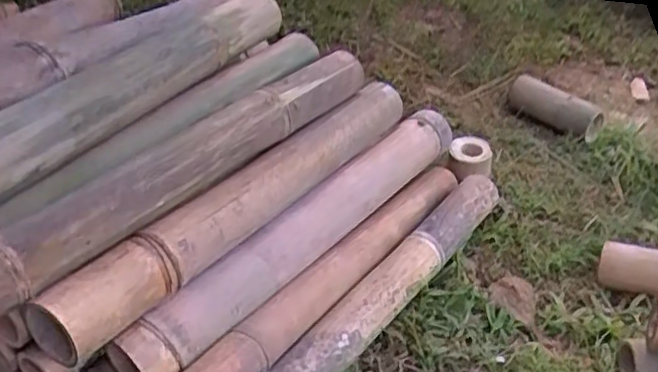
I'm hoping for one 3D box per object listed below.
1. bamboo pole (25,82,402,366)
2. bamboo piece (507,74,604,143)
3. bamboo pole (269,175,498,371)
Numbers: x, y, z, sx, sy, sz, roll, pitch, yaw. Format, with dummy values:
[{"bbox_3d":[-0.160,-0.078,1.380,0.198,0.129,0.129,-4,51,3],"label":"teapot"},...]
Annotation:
[{"bbox_3d":[-0.078,0.006,0.797,0.066,0.068,0.603,24,38,27],"label":"bamboo pole"},{"bbox_3d":[0.436,-0.154,1.272,0.065,0.063,0.199,-23,42,-35],"label":"bamboo piece"},{"bbox_3d":[0.057,0.143,0.810,0.062,0.073,0.602,25,38,28],"label":"bamboo pole"}]

